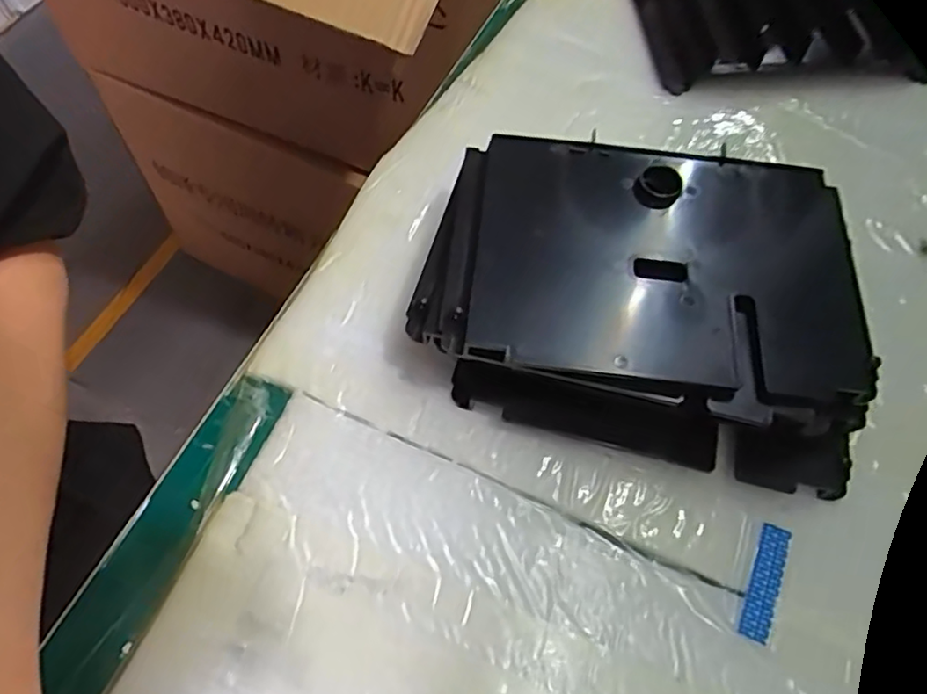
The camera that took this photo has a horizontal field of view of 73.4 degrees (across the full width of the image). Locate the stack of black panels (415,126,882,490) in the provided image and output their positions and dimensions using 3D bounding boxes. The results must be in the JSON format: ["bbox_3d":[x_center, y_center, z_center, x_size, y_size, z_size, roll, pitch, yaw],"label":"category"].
[{"bbox_3d":[0.085,-0.026,0.296,0.202,0.060,0.146,14,63,4],"label":"stack of black panels"}]

